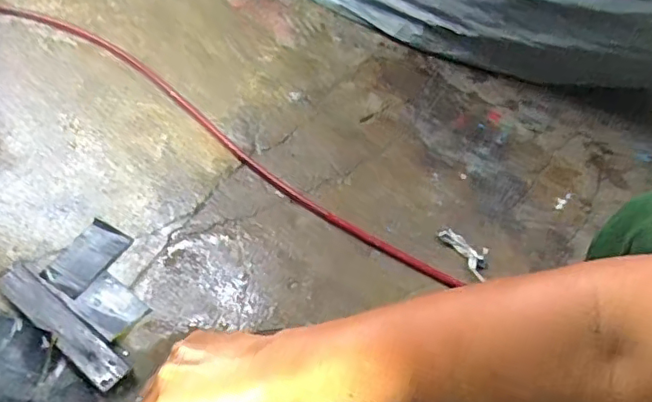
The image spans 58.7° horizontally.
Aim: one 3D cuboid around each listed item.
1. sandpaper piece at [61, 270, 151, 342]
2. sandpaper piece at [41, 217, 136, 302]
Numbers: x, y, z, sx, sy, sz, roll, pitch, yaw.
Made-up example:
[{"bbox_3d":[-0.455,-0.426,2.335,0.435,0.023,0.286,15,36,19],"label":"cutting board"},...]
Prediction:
[{"bbox_3d":[-0.294,0.139,0.784,0.098,0.009,0.065,37,57,16],"label":"sandpaper piece"},{"bbox_3d":[-0.342,0.079,0.827,0.068,0.010,0.115,28,55,10],"label":"sandpaper piece"}]

